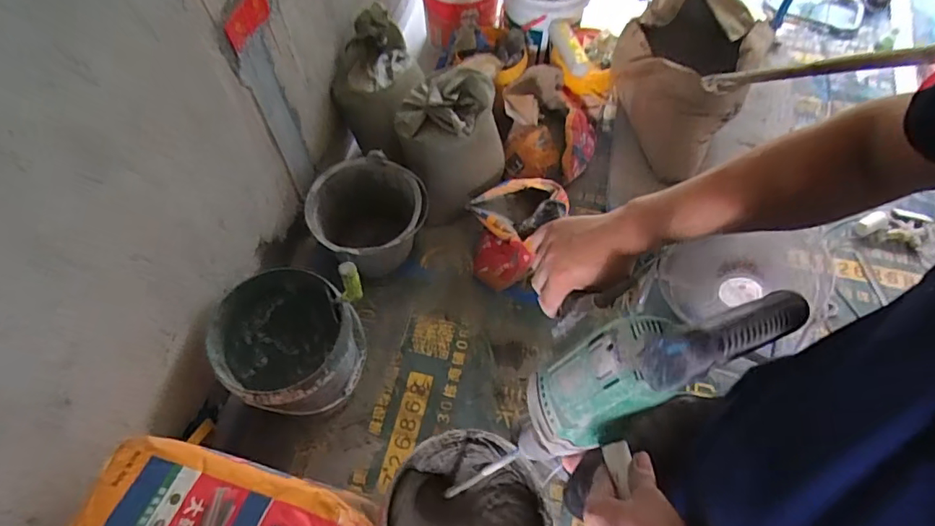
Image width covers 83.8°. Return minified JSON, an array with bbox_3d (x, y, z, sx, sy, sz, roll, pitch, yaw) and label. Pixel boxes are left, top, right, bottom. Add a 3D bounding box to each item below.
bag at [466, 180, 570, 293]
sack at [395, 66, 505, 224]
[{"bbox_3d":[0.148,-0.110,1.520,0.265,0.213,0.291,-6,61,-4],"label":"bag"},{"bbox_3d":[-0.048,-0.367,1.547,0.306,0.304,0.283,-11,61,-7],"label":"sack"}]

